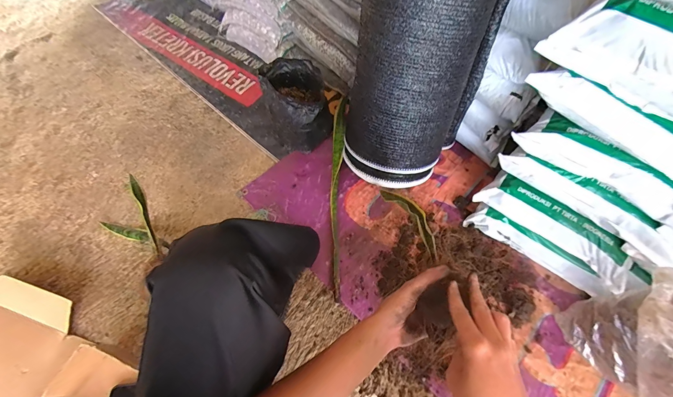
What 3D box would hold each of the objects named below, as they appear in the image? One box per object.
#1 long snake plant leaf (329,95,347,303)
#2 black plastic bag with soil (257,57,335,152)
[{"bbox_3d":[0.002,-0.043,0.869,0.040,0.029,0.633,1,58,2],"label":"long snake plant leaf"},{"bbox_3d":[-0.119,-0.271,0.914,0.189,0.184,0.211,-12,61,-6],"label":"black plastic bag with soil"}]

